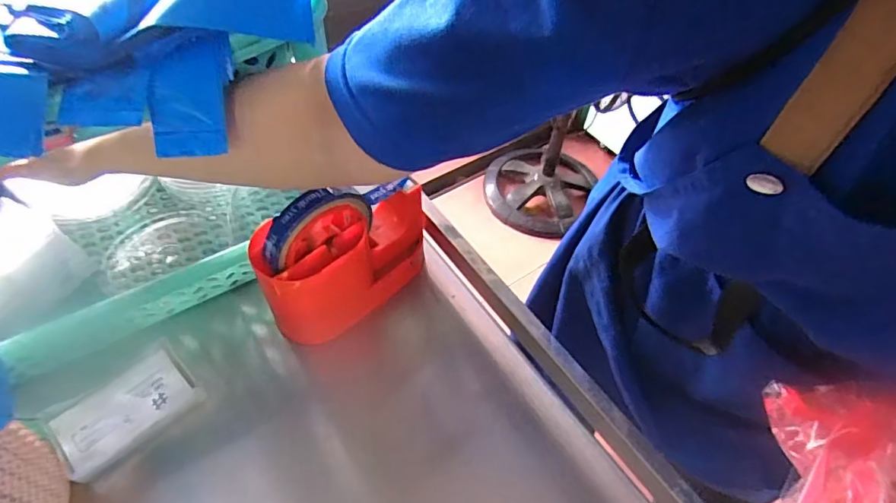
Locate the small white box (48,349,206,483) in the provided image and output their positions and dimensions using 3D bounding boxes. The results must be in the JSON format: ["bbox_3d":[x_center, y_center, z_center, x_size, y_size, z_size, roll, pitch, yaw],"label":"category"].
[{"bbox_3d":[-0.246,0.122,0.383,0.090,0.019,0.062,-38,63,-27],"label":"small white box"}]

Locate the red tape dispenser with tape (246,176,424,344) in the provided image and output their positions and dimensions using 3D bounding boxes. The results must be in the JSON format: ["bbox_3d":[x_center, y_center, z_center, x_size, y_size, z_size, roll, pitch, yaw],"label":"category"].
[{"bbox_3d":[-0.078,0.002,0.414,0.154,0.131,0.064,-30,60,-23],"label":"red tape dispenser with tape"}]

